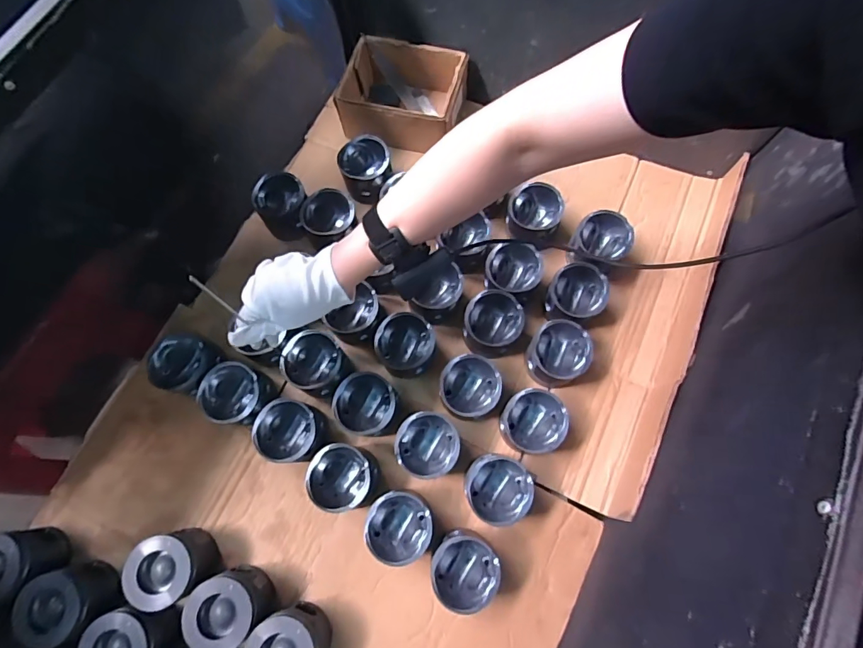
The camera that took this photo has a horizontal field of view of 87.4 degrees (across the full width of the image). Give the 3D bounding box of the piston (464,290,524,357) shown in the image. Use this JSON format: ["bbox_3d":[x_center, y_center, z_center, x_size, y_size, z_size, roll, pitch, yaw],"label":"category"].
[{"bbox_3d":[0.092,0.002,0.688,0.082,0.069,0.084,9,73,4],"label":"piston"}]

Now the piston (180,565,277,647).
[{"bbox_3d":[-0.260,0.365,0.585,0.091,0.077,0.083,0,73,1],"label":"piston"}]

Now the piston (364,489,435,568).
[{"bbox_3d":[-0.041,0.270,0.609,0.084,0.075,0.084,0,73,1],"label":"piston"}]

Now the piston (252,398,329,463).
[{"bbox_3d":[-0.200,0.154,0.651,0.087,0.075,0.083,0,73,1],"label":"piston"}]

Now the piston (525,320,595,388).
[{"bbox_3d":[0.185,0.045,0.670,0.081,0.075,0.086,8,73,3],"label":"piston"}]

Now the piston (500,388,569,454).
[{"bbox_3d":[0.140,0.138,0.636,0.083,0.068,0.081,0,73,1],"label":"piston"}]

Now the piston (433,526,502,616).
[{"bbox_3d":[0.044,0.318,0.593,0.087,0.073,0.086,1,73,2],"label":"piston"}]

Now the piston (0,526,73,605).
[{"bbox_3d":[-0.546,0.318,0.603,0.094,0.074,0.090,-18,73,-4],"label":"piston"}]

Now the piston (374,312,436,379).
[{"bbox_3d":[-0.037,0.034,0.681,0.084,0.068,0.082,0,73,1],"label":"piston"}]

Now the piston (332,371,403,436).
[{"bbox_3d":[-0.091,0.121,0.658,0.090,0.070,0.082,0,73,1],"label":"piston"}]

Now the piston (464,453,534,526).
[{"bbox_3d":[0.089,0.224,0.619,0.083,0.077,0.087,0,73,1],"label":"piston"}]

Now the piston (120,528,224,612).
[{"bbox_3d":[-0.343,0.321,0.599,0.080,0.084,0.082,0,73,1],"label":"piston"}]

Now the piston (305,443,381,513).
[{"bbox_3d":[-0.120,0.214,0.633,0.092,0.078,0.083,-2,73,1],"label":"piston"}]

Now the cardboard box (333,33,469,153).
[{"bbox_3d":[-0.050,-0.399,0.817,0.206,0.111,0.164,15,74,6],"label":"cardboard box"}]

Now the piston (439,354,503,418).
[{"bbox_3d":[0.055,0.095,0.659,0.082,0.078,0.084,0,73,1],"label":"piston"}]

